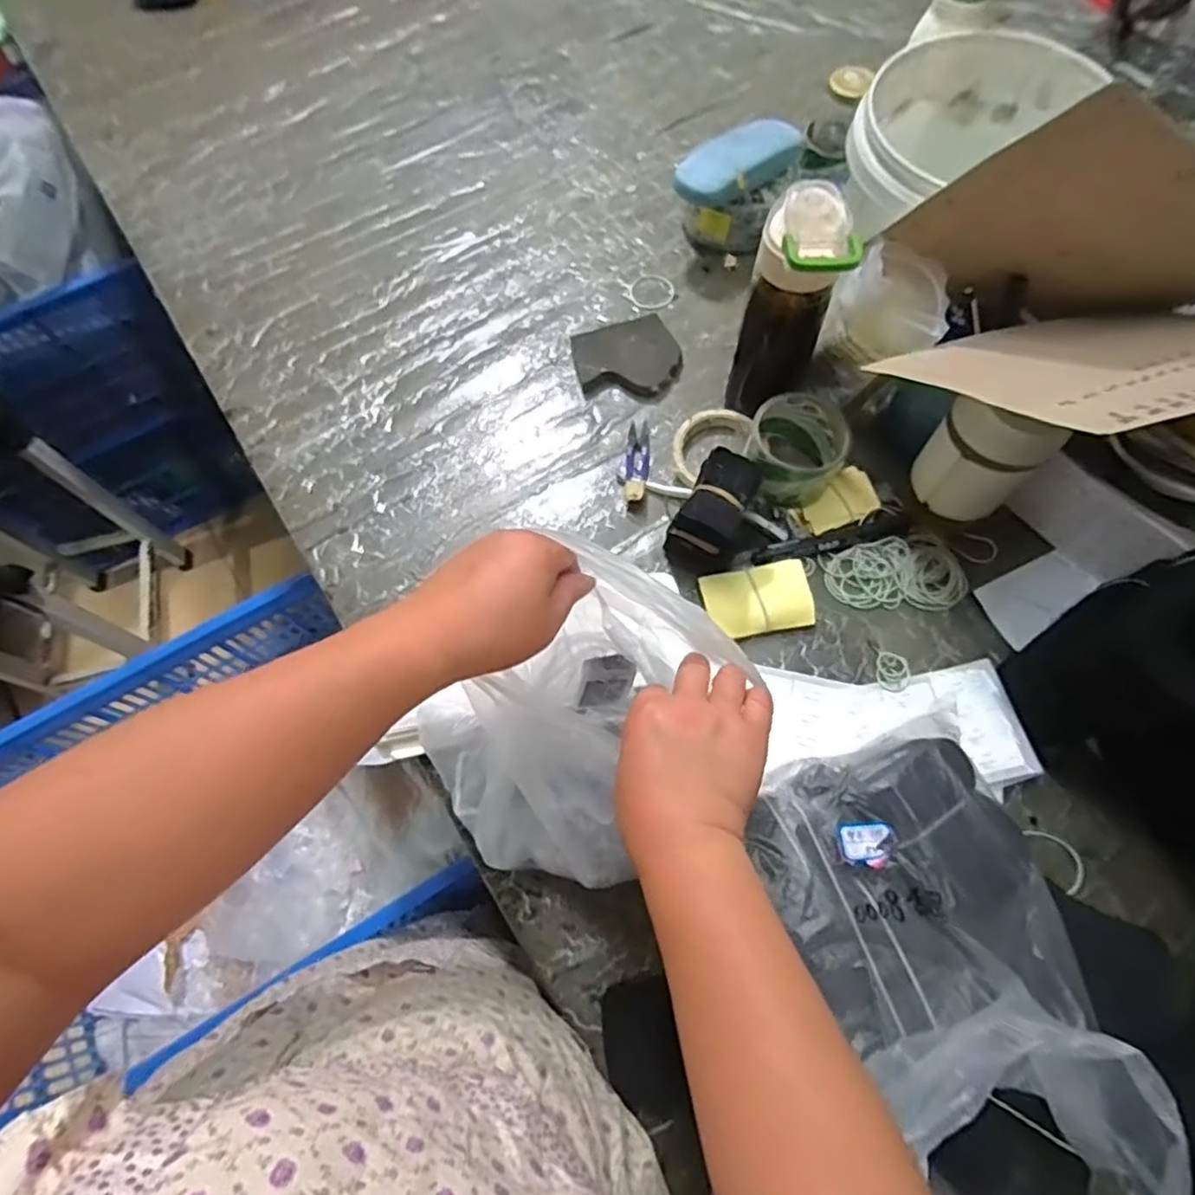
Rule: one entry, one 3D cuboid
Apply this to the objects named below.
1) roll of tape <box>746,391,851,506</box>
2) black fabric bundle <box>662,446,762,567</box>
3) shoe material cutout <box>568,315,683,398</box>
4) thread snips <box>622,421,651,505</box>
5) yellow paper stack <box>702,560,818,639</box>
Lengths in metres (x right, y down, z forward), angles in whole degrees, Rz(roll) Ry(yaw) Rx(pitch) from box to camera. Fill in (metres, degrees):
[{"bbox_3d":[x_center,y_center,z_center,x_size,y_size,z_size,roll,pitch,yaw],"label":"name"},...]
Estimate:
[{"bbox_3d":[0.177,-0.128,0.607,0.081,0.064,0.085,-1,68,2],"label":"roll of tape"},{"bbox_3d":[0.098,-0.072,0.582,0.057,0.091,0.075,25,71,12],"label":"black fabric bundle"},{"bbox_3d":[0.031,-0.246,0.693,0.102,0.031,0.085,-13,68,-3],"label":"shoe material cutout"},{"bbox_3d":[0.039,-0.134,0.650,0.024,0.018,0.095,5,68,4],"label":"thread snips"},{"bbox_3d":[0.142,0.003,0.591,0.093,0.017,0.060,-10,68,-2],"label":"yellow paper stack"}]

